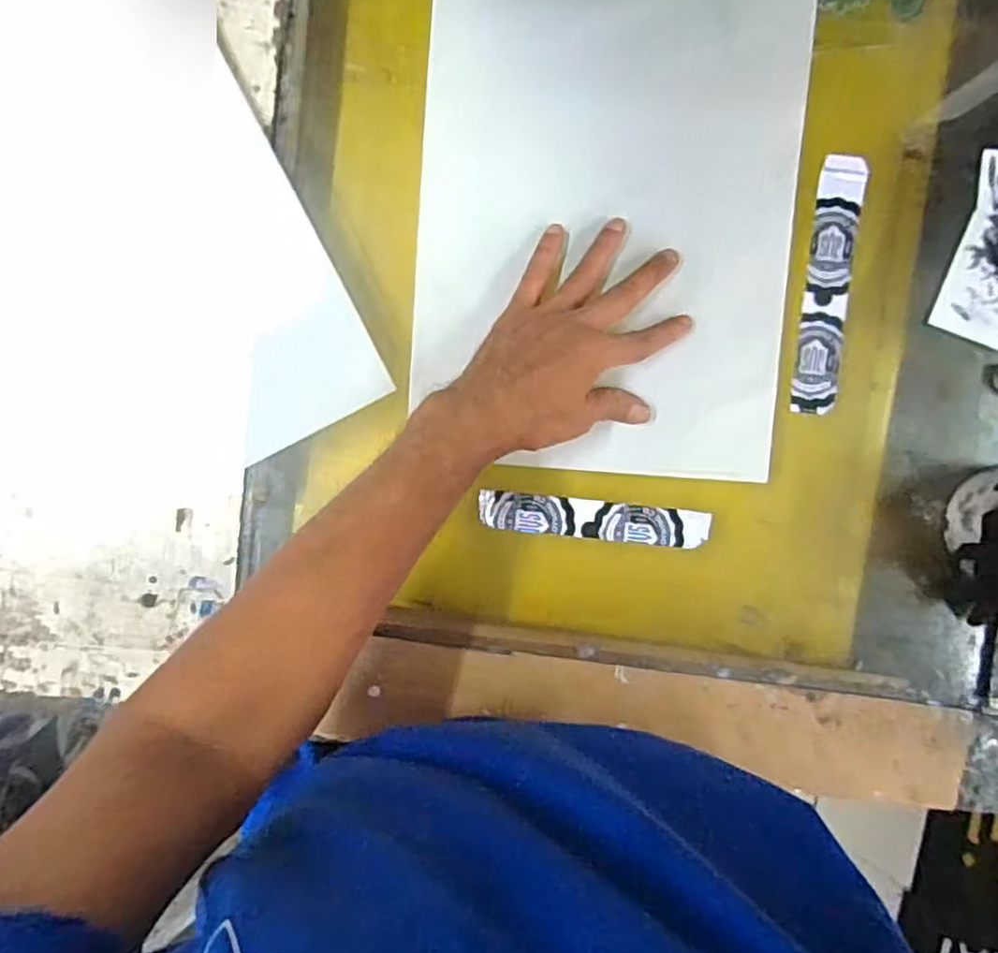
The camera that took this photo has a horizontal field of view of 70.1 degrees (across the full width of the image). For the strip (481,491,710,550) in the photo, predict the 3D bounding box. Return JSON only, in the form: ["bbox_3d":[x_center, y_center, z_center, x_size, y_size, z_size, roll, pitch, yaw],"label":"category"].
[{"bbox_3d":[0.066,0.031,0.496,0.158,0.006,0.027,6,94,-1],"label":"strip"}]

